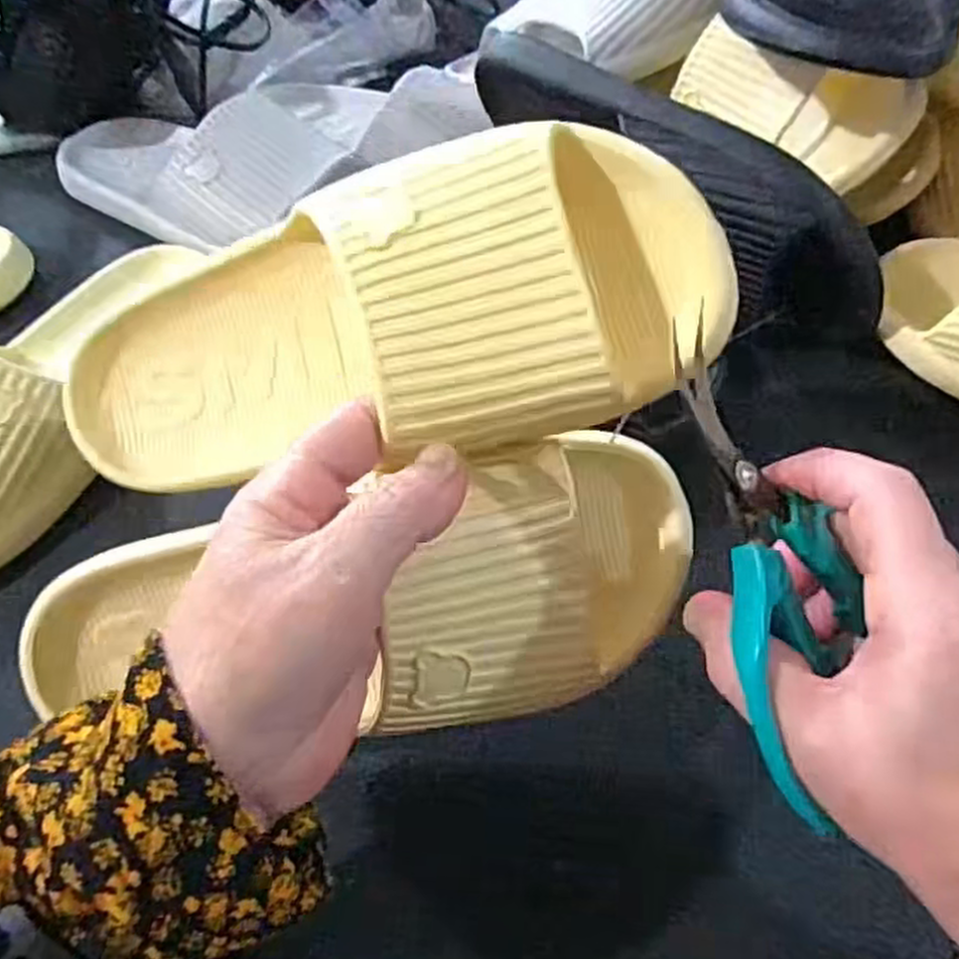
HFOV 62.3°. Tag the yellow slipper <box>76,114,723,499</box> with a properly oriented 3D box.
[{"bbox_3d":[-0.042,-0.054,0.269,0.244,0.075,0.094,-9,93,14],"label":"yellow slipper"}]

